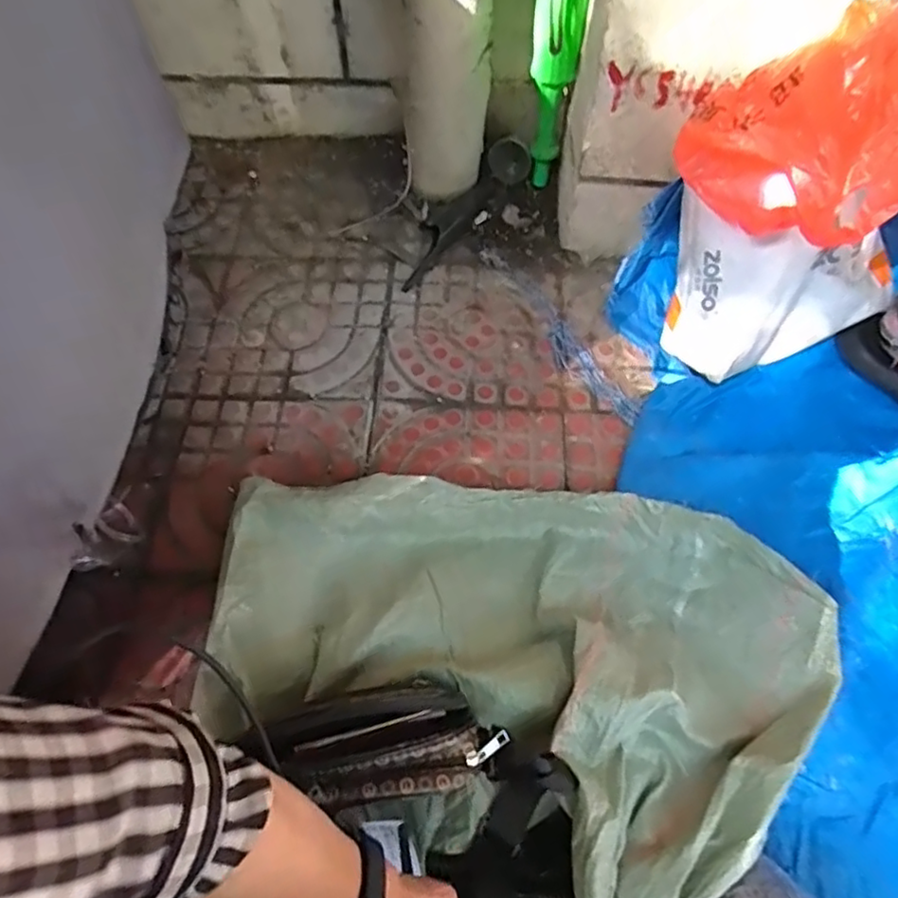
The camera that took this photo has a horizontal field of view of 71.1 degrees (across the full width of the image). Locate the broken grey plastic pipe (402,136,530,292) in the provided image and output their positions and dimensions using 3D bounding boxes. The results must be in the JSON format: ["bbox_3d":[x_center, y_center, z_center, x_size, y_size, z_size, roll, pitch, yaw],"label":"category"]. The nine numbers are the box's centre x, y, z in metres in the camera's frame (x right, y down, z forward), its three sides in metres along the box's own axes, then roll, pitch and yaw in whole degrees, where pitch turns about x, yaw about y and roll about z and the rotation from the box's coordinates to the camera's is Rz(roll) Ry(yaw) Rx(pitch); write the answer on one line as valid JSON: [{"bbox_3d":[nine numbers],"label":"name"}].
[{"bbox_3d":[0.016,-0.356,0.949,0.067,0.050,0.296,34,69,17],"label":"broken grey plastic pipe"}]

